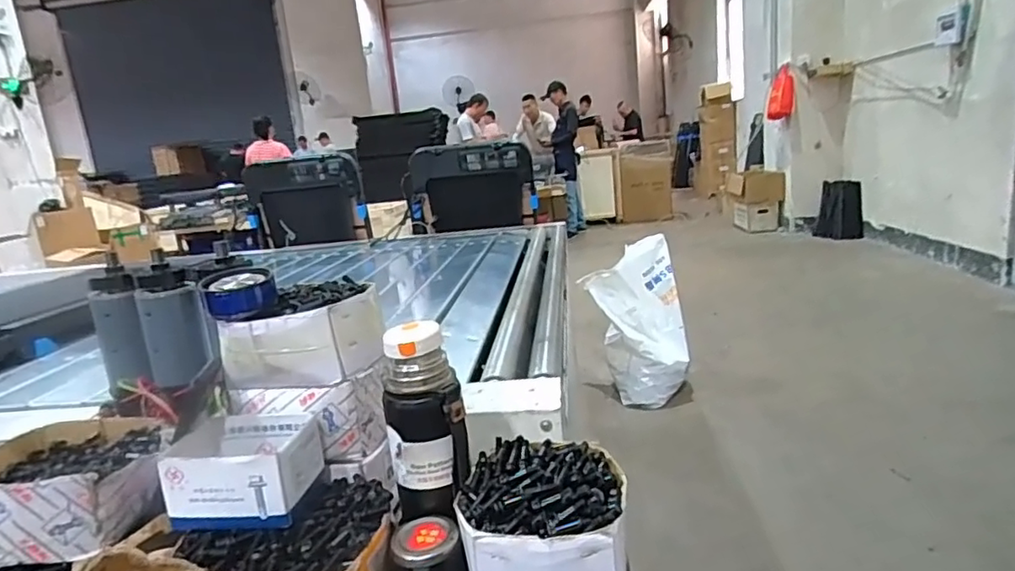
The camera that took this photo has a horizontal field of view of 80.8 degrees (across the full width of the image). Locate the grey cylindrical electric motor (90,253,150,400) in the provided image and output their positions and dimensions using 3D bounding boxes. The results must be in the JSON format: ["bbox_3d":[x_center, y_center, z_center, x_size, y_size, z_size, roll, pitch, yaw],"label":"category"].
[{"bbox_3d":[-0.540,0.058,0.830,0.055,0.166,0.069,-16,17,-35],"label":"grey cylindrical electric motor"}]

